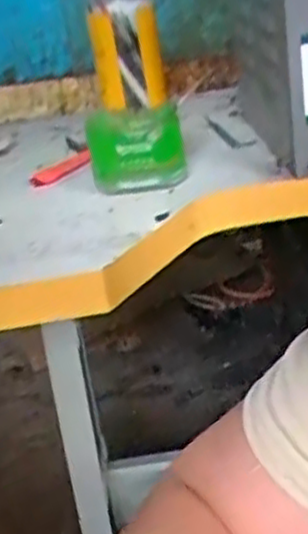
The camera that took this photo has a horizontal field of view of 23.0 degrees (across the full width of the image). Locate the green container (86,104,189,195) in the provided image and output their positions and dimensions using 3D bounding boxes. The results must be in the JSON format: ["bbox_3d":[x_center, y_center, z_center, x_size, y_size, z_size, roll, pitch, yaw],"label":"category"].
[{"bbox_3d":[-0.017,-0.112,0.713,0.086,0.063,0.076,-7,24,0],"label":"green container"}]

